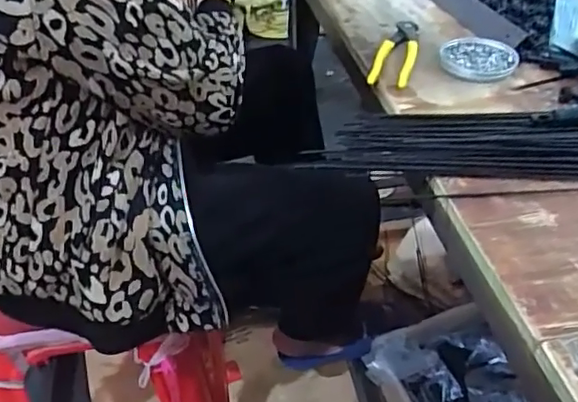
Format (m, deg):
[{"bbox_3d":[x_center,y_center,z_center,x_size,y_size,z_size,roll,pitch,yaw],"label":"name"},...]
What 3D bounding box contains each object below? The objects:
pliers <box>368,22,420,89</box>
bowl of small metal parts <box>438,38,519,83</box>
[{"bbox_3d":[0.135,-0.187,0.711,0.047,0.019,0.155,11,38,14],"label":"pliers"},{"bbox_3d":[0.231,-0.174,0.701,0.089,0.023,0.076,11,38,15],"label":"bowl of small metal parts"}]

